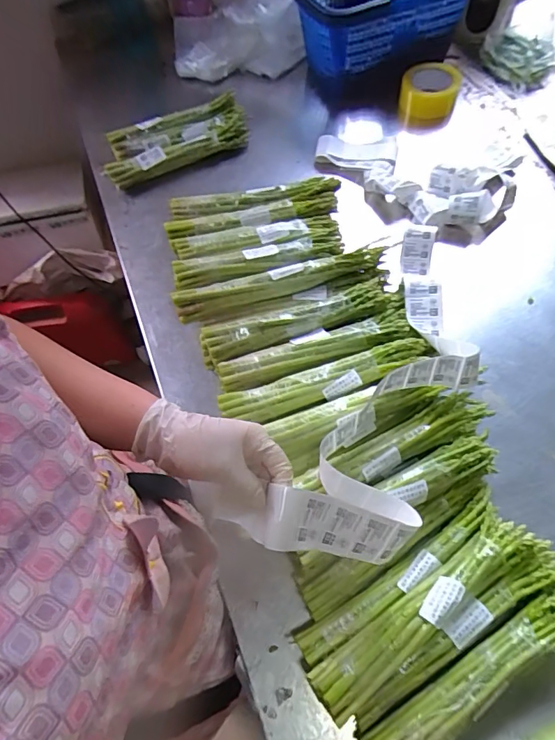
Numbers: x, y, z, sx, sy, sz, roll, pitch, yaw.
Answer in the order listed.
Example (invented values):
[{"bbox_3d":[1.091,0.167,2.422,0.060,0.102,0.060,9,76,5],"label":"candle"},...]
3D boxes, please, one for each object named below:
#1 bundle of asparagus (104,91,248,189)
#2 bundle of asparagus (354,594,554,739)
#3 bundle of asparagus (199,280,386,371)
[{"bbox_3d":[-0.197,-0.447,0.901,0.280,0.034,0.139,-20,64,-6],"label":"bundle of asparagus"},{"bbox_3d":[0.201,0.307,0.465,0.266,0.046,0.053,-31,64,-11],"label":"bundle of asparagus"},{"bbox_3d":[0.028,-0.067,0.640,0.268,0.051,0.059,-17,62,-4],"label":"bundle of asparagus"}]

